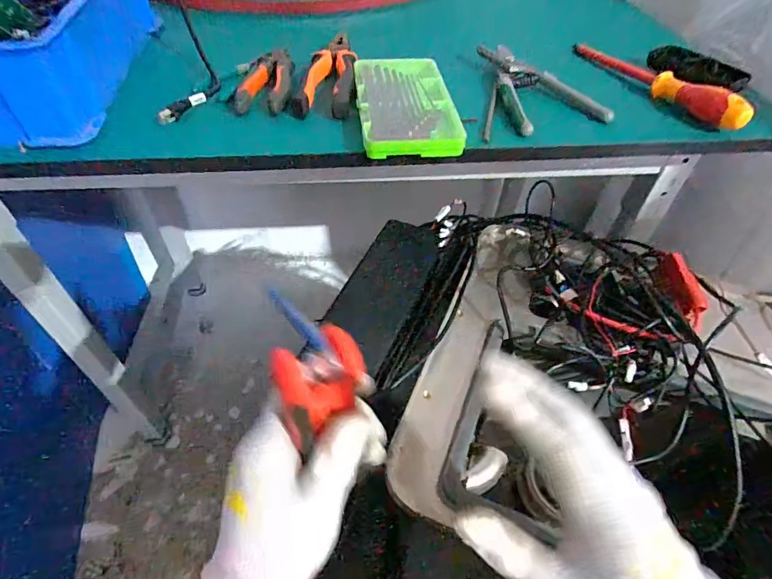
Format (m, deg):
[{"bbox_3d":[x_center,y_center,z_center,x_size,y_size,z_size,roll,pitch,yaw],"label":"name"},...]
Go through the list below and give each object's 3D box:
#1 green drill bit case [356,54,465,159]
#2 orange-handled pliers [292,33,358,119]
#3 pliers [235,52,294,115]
[{"bbox_3d":[0.020,-0.202,0.484,0.099,0.018,0.195,-3,48,-5],"label":"green drill bit case"},{"bbox_3d":[-0.060,-0.262,0.534,0.059,0.025,0.192,5,48,3],"label":"orange-handled pliers"},{"bbox_3d":[-0.137,-0.246,0.519,0.058,0.022,0.145,-3,48,-5],"label":"pliers"}]

